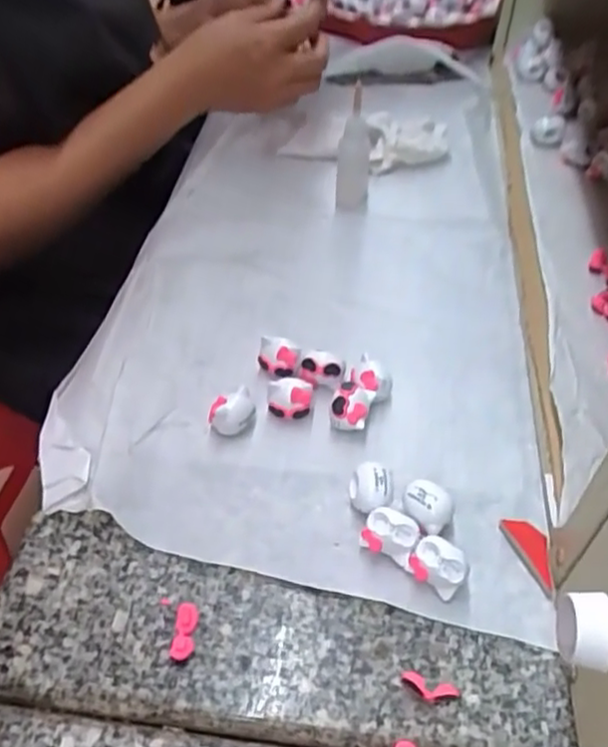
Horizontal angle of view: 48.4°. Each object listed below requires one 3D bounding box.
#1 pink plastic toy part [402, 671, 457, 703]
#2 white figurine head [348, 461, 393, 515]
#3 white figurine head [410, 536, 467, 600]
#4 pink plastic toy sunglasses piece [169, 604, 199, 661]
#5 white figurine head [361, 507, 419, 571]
[{"bbox_3d":[0.053,0.134,0.287,0.024,0.006,0.009,14,50,14],"label":"pink plastic toy part"},{"bbox_3d":[0.033,0.060,0.341,0.021,0.017,0.026,6,48,8],"label":"white figurine head"},{"bbox_3d":[0.062,0.090,0.315,0.024,0.020,0.018,33,57,28],"label":"white figurine head"},{"bbox_3d":[-0.054,0.115,0.303,0.010,0.007,0.025,3,48,4],"label":"pink plastic toy sunglasses piece"},{"bbox_3d":[0.041,0.078,0.325,0.025,0.017,0.017,22,52,20],"label":"white figurine head"}]

